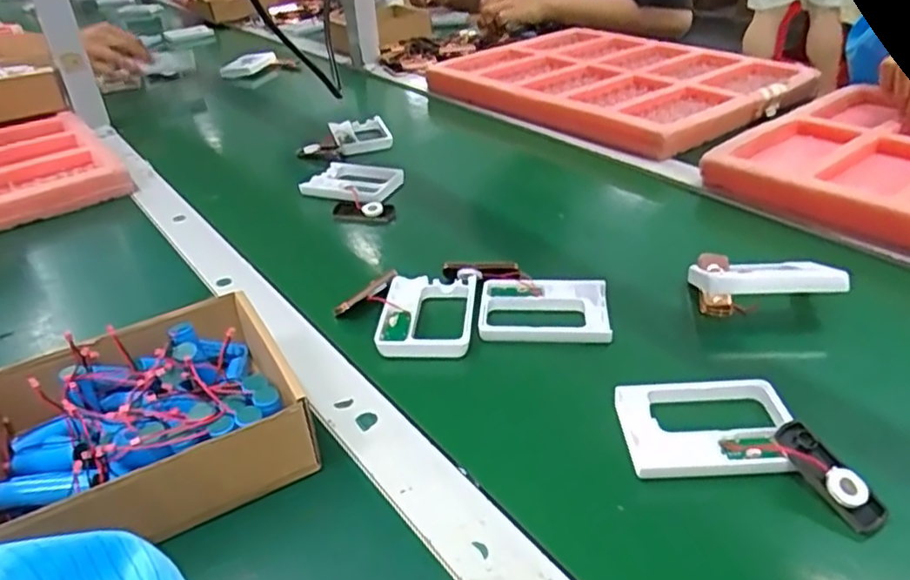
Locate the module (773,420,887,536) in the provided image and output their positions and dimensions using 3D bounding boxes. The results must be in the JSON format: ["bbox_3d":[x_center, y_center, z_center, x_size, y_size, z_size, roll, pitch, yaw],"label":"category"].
[{"bbox_3d":[0.197,0.097,0.355,0.020,0.010,0.063,-18,51,-22],"label":"module"}]

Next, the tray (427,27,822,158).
[{"bbox_3d":[0.208,-0.287,0.938,0.340,0.048,0.440,-29,41,-35],"label":"tray"}]

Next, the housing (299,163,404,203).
[{"bbox_3d":[-0.106,-0.119,0.727,0.099,0.015,0.075,9,34,18],"label":"housing"}]

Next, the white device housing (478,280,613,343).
[{"bbox_3d":[0.067,0.017,0.509,0.094,0.017,0.072,1,33,6],"label":"white device housing"}]

